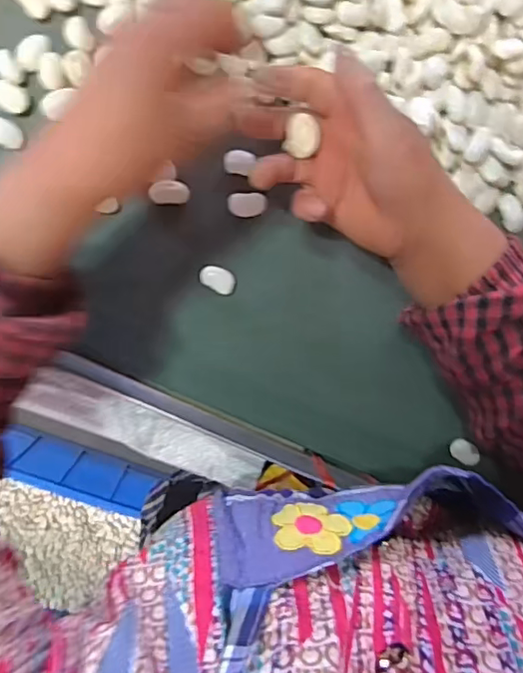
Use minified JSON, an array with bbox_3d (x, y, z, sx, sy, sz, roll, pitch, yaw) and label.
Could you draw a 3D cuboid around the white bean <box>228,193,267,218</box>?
[{"bbox_3d":[-0.010,-0.089,0.384,0.026,0.005,0.016,0,98,-4],"label":"white bean"}]

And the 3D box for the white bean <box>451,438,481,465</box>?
[{"bbox_3d":[0.150,0.085,0.417,0.024,0.006,0.015,36,94,-8],"label":"white bean"}]

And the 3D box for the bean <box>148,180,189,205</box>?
[{"bbox_3d":[-0.062,-0.097,0.381,0.026,0.004,0.016,2,98,-4],"label":"bean"}]

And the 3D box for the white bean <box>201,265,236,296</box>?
[{"bbox_3d":[-0.030,-0.039,0.391,0.025,0.006,0.016,27,95,-7],"label":"white bean"}]

